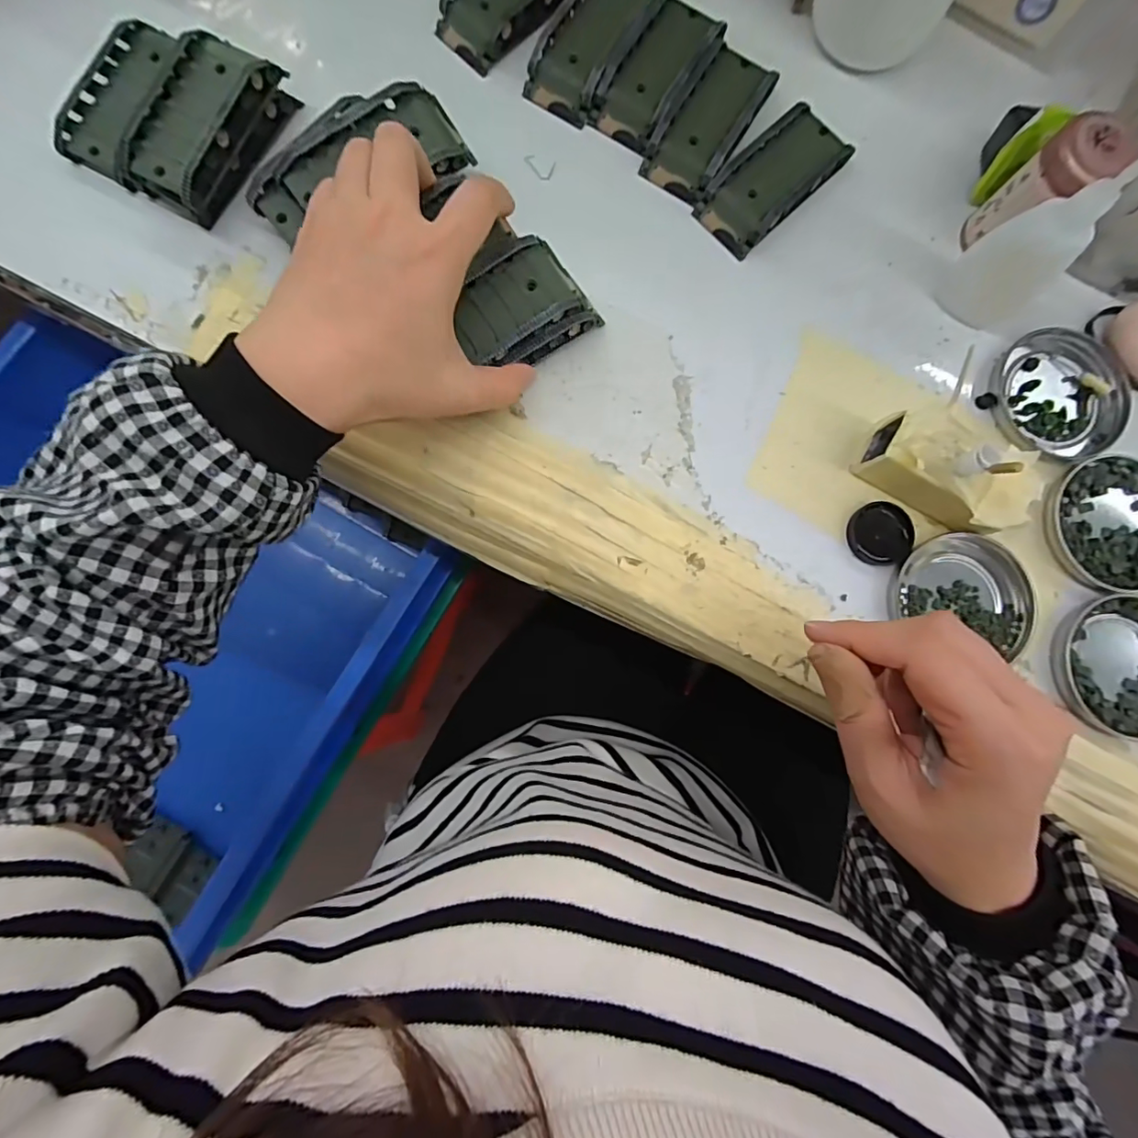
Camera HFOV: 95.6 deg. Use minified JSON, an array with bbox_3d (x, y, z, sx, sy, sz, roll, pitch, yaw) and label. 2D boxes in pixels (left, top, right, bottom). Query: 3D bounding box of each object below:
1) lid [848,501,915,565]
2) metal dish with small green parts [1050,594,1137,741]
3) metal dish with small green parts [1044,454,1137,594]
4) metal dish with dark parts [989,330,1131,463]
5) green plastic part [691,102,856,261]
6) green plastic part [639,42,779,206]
[{"bbox_3d":[0.178,-0.021,0.296,0.035,0.006,0.035,0,84,-3],"label":"lid"},{"bbox_3d":[0.314,0.055,0.291,0.075,0.007,0.076,0,84,-3],"label":"metal dish with small green parts"},{"bbox_3d":[0.319,-0.027,0.300,0.080,0.008,0.076,0,84,-3],"label":"metal dish with small green parts"},{"bbox_3d":[0.292,-0.107,0.308,0.079,0.007,0.075,0,84,-3],"label":"metal dish with dark parts"},{"bbox_3d":[0.124,-0.235,0.311,0.044,0.016,0.095,45,84,3],"label":"green plastic part"},{"bbox_3d":[0.087,-0.270,0.314,0.044,0.019,0.090,30,83,1],"label":"green plastic part"}]

